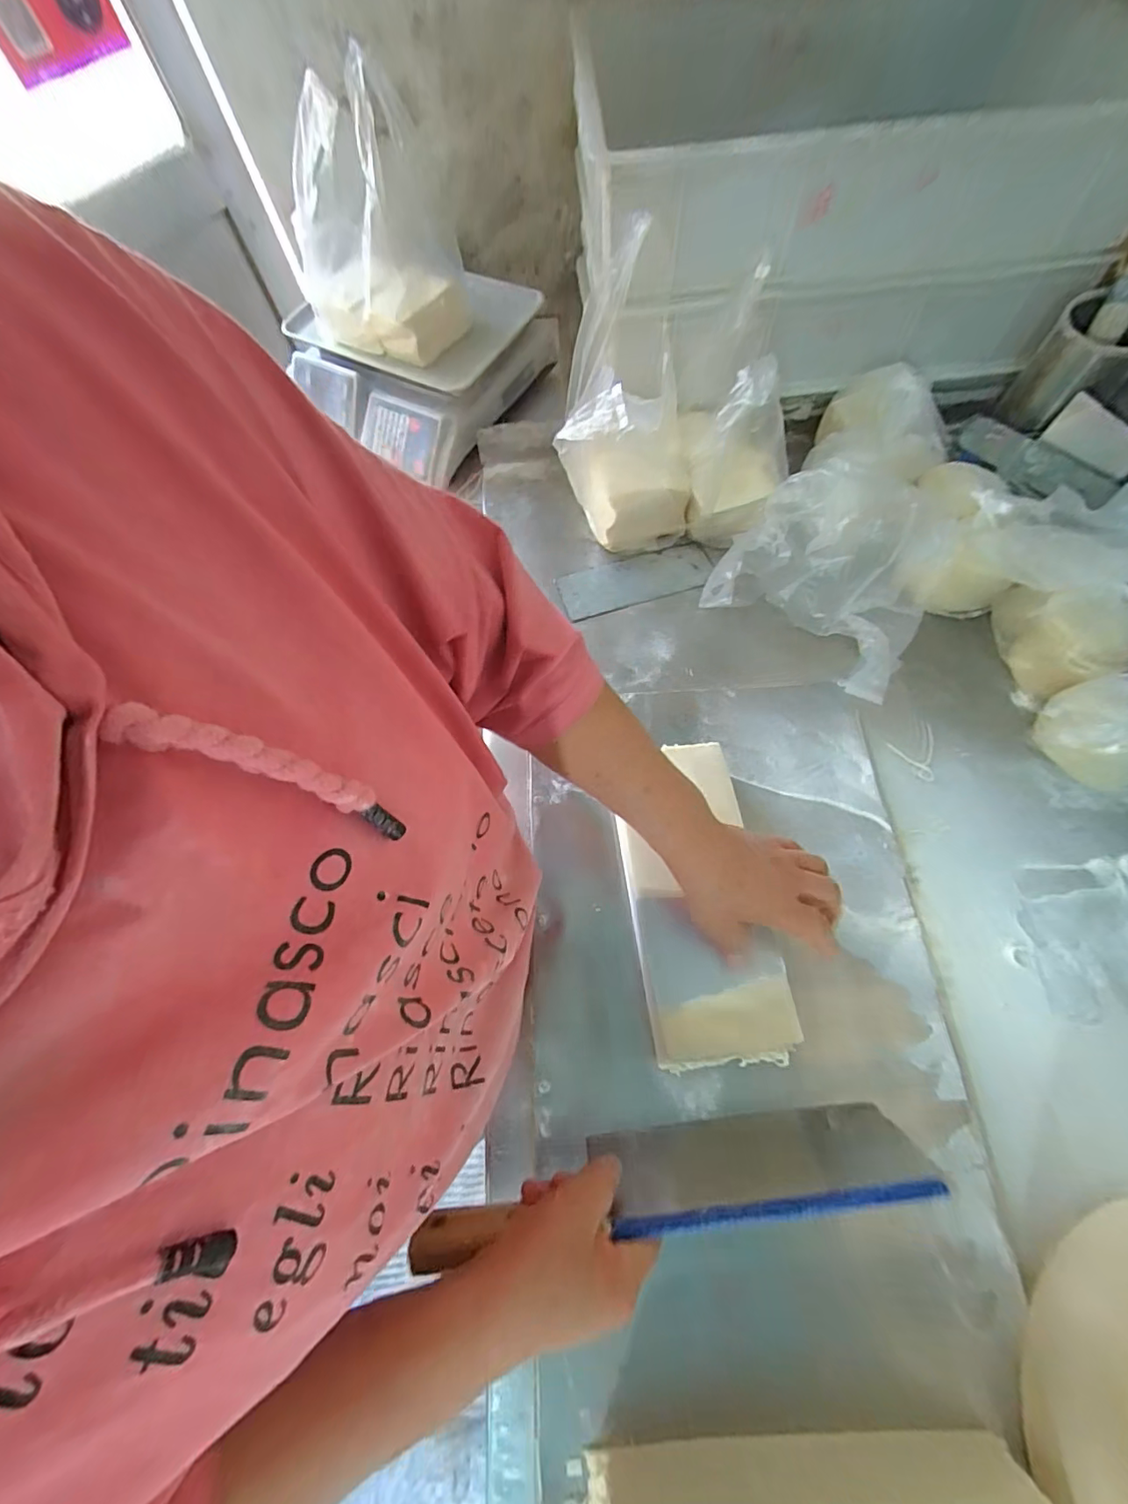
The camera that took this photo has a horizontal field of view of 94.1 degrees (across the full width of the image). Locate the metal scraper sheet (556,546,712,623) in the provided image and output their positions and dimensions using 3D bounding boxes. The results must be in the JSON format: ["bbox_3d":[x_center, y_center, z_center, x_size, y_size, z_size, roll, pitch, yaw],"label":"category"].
[{"bbox_3d":[0.091,-0.215,0.658,0.188,0.004,0.071,-16,66,-5],"label":"metal scraper sheet"}]

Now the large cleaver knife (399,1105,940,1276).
[{"bbox_3d":[0.069,0.281,0.347,0.316,0.097,0.034,-6,66,-6],"label":"large cleaver knife"}]

